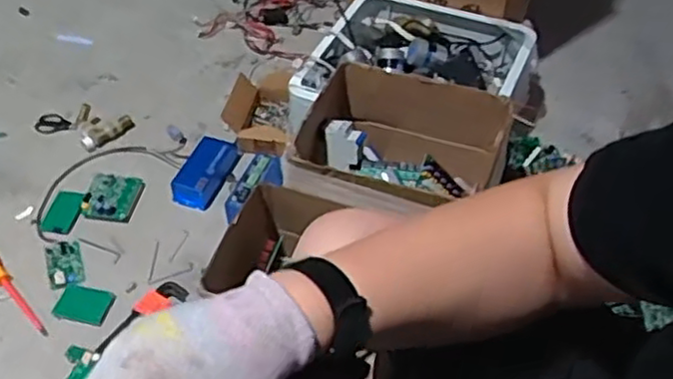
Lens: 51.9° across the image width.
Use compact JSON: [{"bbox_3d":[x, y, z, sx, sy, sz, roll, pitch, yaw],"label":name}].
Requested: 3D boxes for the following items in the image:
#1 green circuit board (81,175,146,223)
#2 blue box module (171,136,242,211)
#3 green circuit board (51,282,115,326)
[{"bbox_3d":[-0.460,0.013,1.412,0.112,0.015,0.123,8,50,6],"label":"green circuit board"},{"bbox_3d":[-0.274,-0.039,1.450,0.092,0.050,0.164,15,51,11],"label":"blue box module"},{"bbox_3d":[-0.458,0.208,1.253,0.100,0.004,0.074,10,50,7],"label":"green circuit board"}]

